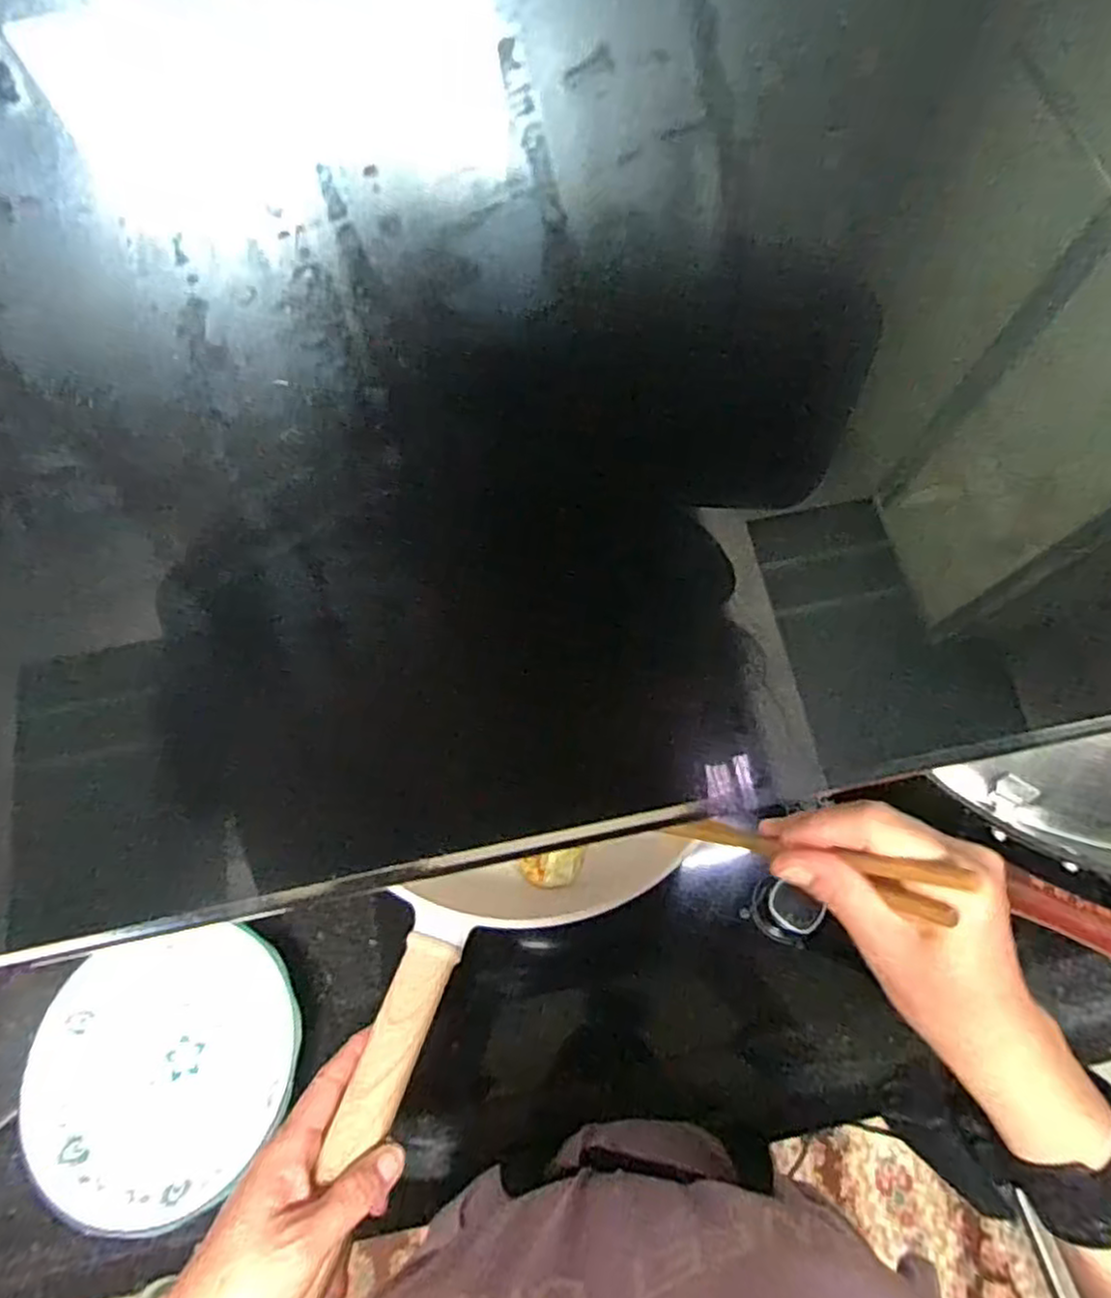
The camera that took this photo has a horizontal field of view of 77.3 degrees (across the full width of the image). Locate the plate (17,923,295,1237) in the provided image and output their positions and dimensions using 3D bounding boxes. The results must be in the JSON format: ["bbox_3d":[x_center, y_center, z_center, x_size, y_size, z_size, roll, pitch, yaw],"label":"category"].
[{"bbox_3d":[-0.297,0.320,0.528,0.179,0.037,0.186,-15,64,-4],"label":"plate"}]

